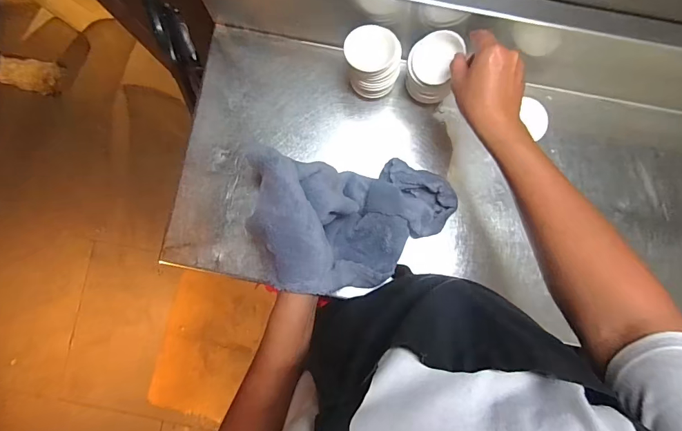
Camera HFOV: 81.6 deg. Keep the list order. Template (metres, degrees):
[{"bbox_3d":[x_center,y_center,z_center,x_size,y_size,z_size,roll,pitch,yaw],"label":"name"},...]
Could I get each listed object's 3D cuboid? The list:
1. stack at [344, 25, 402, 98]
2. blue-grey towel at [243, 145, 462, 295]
[{"bbox_3d":[0.046,-0.228,0.603,0.082,0.093,0.076,3,86,1],"label":"stack"},{"bbox_3d":[0.030,0.011,0.528,0.250,0.183,0.159,3,91,-2],"label":"blue-grey towel"}]

